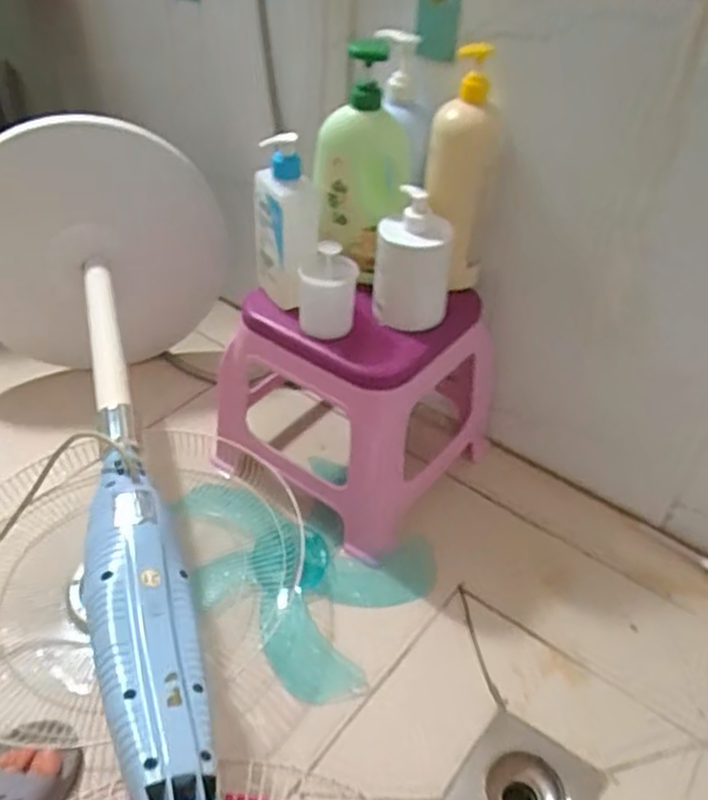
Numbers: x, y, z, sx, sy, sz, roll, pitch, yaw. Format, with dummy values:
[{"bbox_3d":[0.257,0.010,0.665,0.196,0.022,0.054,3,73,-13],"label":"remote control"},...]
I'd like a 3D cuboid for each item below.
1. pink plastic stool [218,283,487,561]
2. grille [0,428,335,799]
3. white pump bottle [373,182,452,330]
[{"bbox_3d":[0.002,-0.015,0.926,0.277,0.268,0.264,27,47,24],"label":"pink plastic stool"},{"bbox_3d":[-0.266,0.207,0.821,0.421,0.055,0.426,2,42,-2],"label":"grille"},{"bbox_3d":[0.064,-0.149,0.790,0.074,0.151,0.066,-9,43,-13],"label":"white pump bottle"}]

